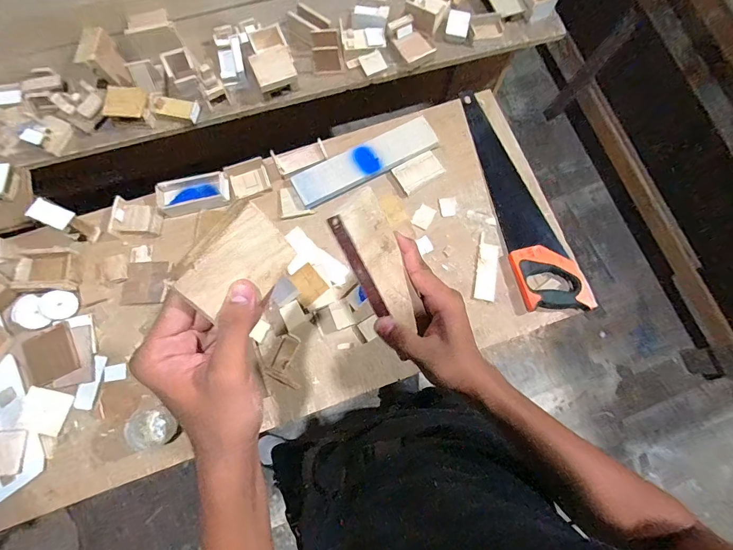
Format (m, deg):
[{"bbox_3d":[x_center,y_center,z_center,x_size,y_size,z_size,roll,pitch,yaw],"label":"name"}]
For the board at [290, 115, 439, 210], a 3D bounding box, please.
[{"bbox_3d":[-0.002,-0.240,0.795,0.310,0.020,0.082,-28,78,-8],"label":"board"}]

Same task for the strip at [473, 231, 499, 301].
[{"bbox_3d":[0.241,-0.015,0.756,0.038,0.007,0.129,10,75,2],"label":"strip"}]

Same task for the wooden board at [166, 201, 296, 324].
[{"bbox_3d":[-0.085,-0.005,0.263,0.006,0.057,0.075,18,62,38],"label":"wooden board"}]

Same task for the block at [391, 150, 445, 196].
[{"bbox_3d":[0.110,-0.219,0.801,0.096,0.013,0.060,-33,78,-9],"label":"block"}]

